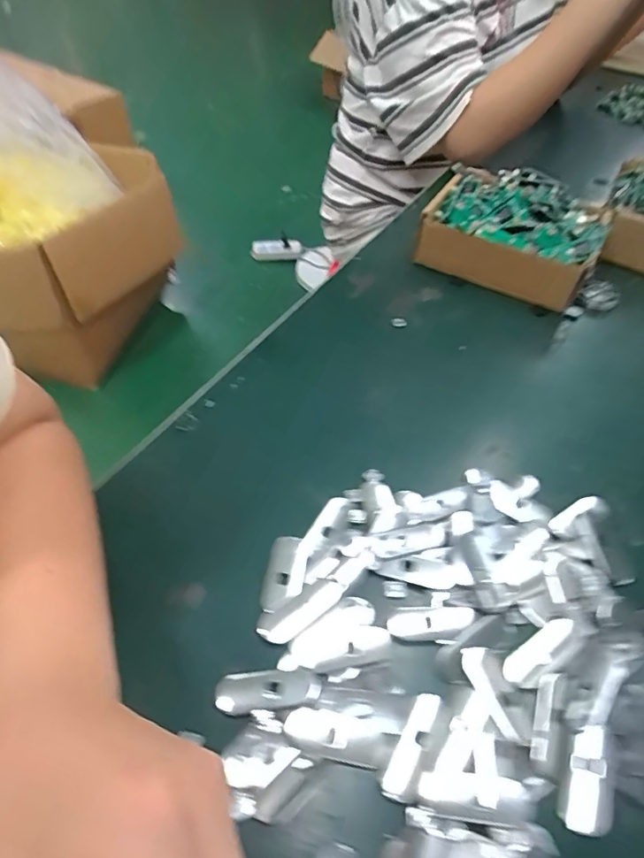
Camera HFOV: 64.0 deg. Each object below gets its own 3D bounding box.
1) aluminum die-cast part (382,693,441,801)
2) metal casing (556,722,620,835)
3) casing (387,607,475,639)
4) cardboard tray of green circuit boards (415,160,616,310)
[{"bbox_3d":[0.046,0.159,0.262,0.013,0.004,0.051,26,53,16],"label":"aluminum die-cast part"},{"bbox_3d":[0.134,0.174,0.257,0.025,0.009,0.047,23,52,14],"label":"metal casing"},{"bbox_3d":[0.064,0.114,0.303,0.050,0.004,0.016,-1,50,-5],"label":"casing"},{"bbox_3d":[0.198,-0.207,0.537,0.169,0.085,0.111,23,52,15],"label":"cardboard tray of green circuit boards"}]

